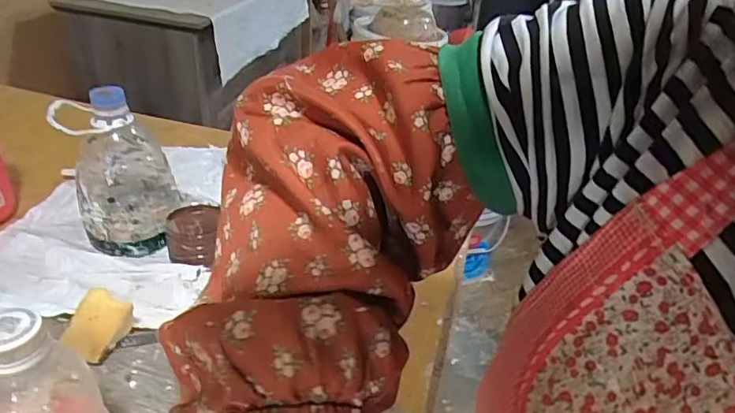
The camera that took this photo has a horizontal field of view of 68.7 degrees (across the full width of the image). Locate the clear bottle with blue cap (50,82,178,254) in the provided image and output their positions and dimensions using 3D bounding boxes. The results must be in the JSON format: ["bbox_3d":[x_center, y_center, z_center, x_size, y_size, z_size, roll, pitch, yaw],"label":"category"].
[{"bbox_3d":[-0.267,-0.043,0.581,0.109,0.153,0.115,-9,35,-22],"label":"clear bottle with blue cap"}]

